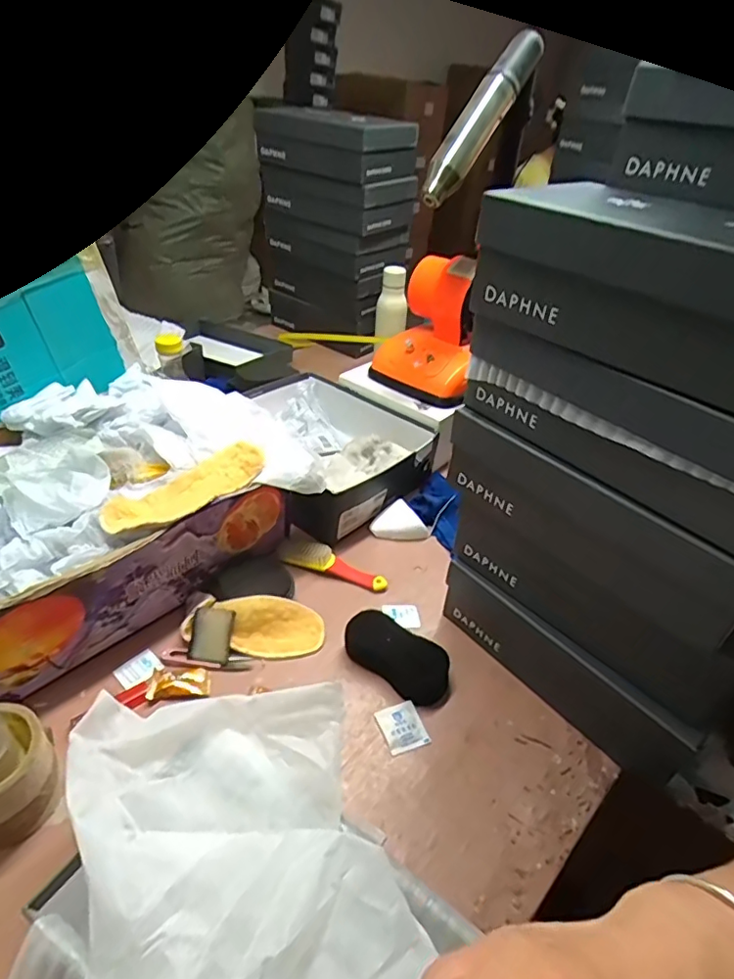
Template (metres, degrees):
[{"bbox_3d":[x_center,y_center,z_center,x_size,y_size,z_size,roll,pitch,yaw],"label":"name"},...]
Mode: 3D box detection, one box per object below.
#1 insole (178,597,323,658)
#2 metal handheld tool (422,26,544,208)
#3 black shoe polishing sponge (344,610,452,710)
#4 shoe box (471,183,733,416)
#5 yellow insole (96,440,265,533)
[{"bbox_3d":[-0.132,0.162,0.673,0.162,0.013,0.069,14,70,-10],"label":"insole"},{"bbox_3d":[0.150,-0.498,0.765,0.052,0.247,0.039,35,3,32],"label":"metal handheld tool"},{"bbox_3d":[0.037,0.193,0.648,0.132,0.034,0.063,24,40,22],"label":"black shoe polishing sponge"},{"bbox_3d":[0.243,-0.161,0.445,0.161,0.102,0.283,-26,47,-35],"label":"shoe box"},{"bbox_3d":[-0.207,-0.002,0.649,0.068,0.027,0.195,31,43,29],"label":"yellow insole"}]

